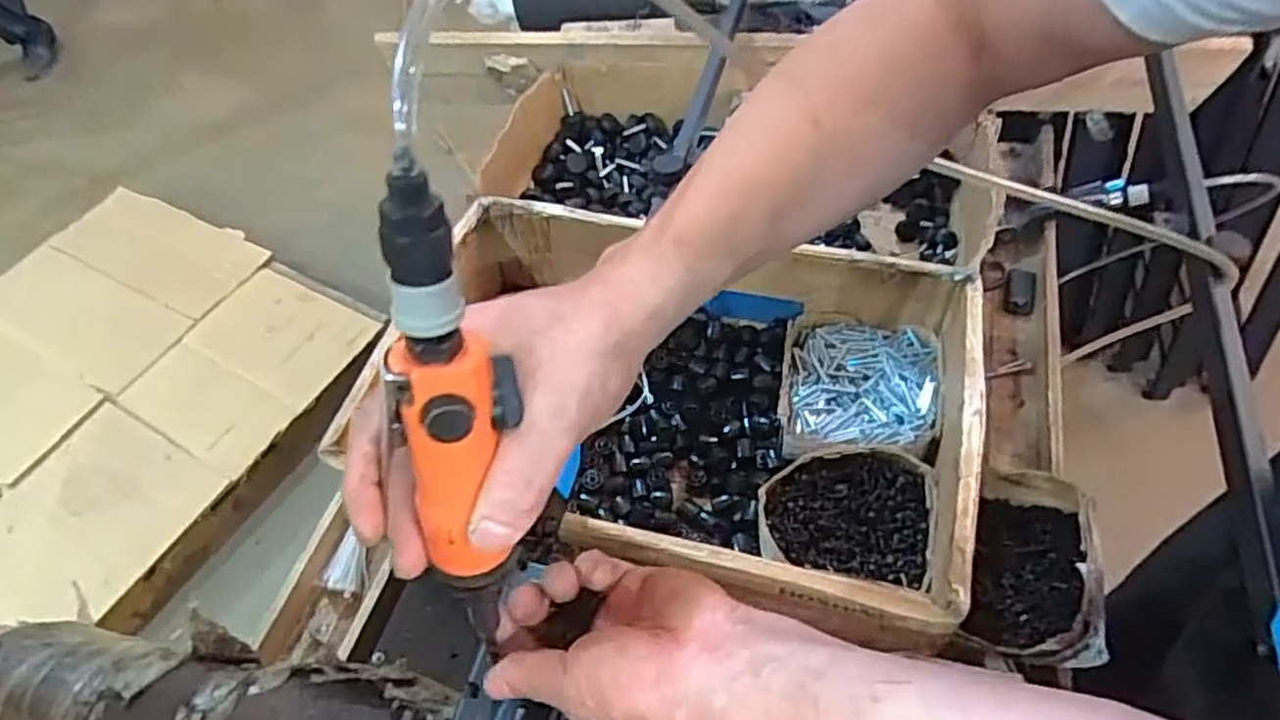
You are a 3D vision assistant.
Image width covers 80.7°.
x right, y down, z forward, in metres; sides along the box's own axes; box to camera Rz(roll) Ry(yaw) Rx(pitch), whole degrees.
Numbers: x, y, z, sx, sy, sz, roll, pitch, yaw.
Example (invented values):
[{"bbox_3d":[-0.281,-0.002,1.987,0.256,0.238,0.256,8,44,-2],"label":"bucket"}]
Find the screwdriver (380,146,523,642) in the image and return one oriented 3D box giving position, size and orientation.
[{"bbox_3d":[-0.075,0.025,0.307,0.035,0.221,0.041,9,34,12],"label":"screwdriver"}]

